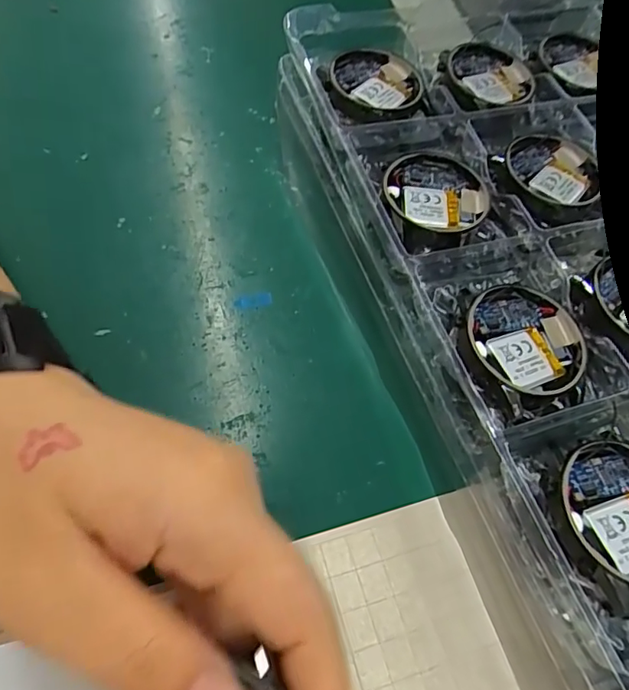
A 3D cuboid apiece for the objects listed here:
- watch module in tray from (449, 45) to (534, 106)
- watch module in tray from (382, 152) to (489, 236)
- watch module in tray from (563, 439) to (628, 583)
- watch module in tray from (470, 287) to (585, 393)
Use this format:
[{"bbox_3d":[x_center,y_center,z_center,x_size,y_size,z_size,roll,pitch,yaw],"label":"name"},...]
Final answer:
[{"bbox_3d":[0.089,-0.134,0.267,0.044,0.012,0.038,-16,63,-10],"label":"watch module in tray"},{"bbox_3d":[0.051,-0.063,0.224,0.043,0.007,0.043,12,62,5],"label":"watch module in tray"},{"bbox_3d":[0.099,0.052,0.168,0.041,0.013,0.043,-11,63,-8],"label":"watch module in tray"},{"bbox_3d":[0.078,-0.003,0.195,0.042,0.010,0.042,-27,66,-16],"label":"watch module in tray"}]

